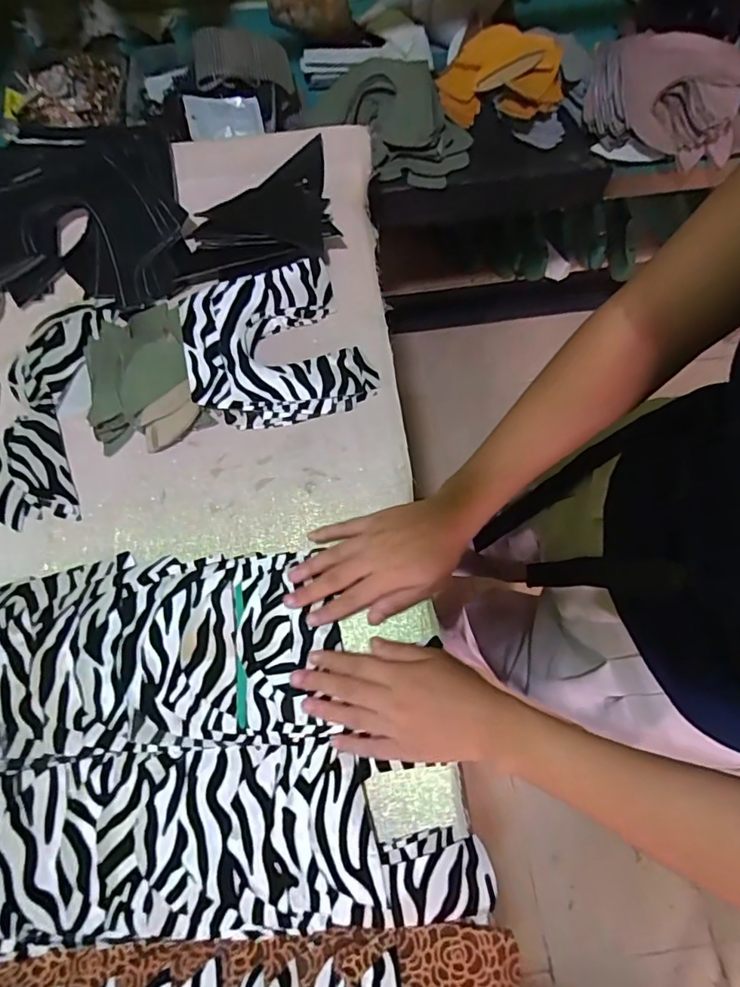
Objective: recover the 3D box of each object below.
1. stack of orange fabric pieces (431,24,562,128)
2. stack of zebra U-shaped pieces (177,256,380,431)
[{"bbox_3d":[0.188,-0.592,0.764,0.172,0.055,0.150,10,72,3],"label":"stack of orange fabric pieces"},{"bbox_3d":[-0.095,-0.148,0.529,0.167,0.026,0.162,-15,74,-4],"label":"stack of zebra U-shaped pieces"}]

